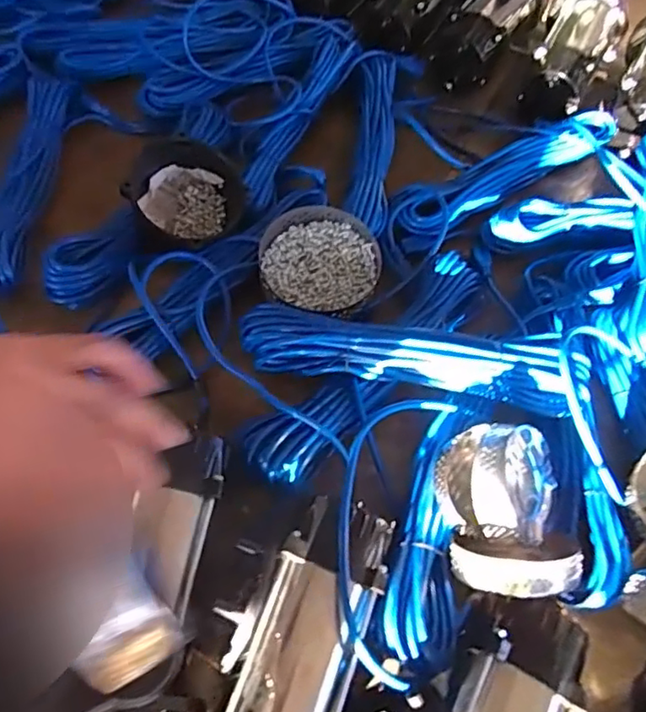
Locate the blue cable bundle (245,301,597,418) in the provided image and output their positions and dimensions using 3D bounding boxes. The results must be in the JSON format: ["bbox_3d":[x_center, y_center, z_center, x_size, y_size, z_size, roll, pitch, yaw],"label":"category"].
[{"bbox_3d":[0.085,-0.002,0.604,0.349,0.056,0.068,10,60,2],"label":"blue cable bundle"}]

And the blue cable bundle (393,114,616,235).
[{"bbox_3d":[0.246,-0.248,0.787,0.367,0.030,0.066,-29,66,-18],"label":"blue cable bundle"}]

